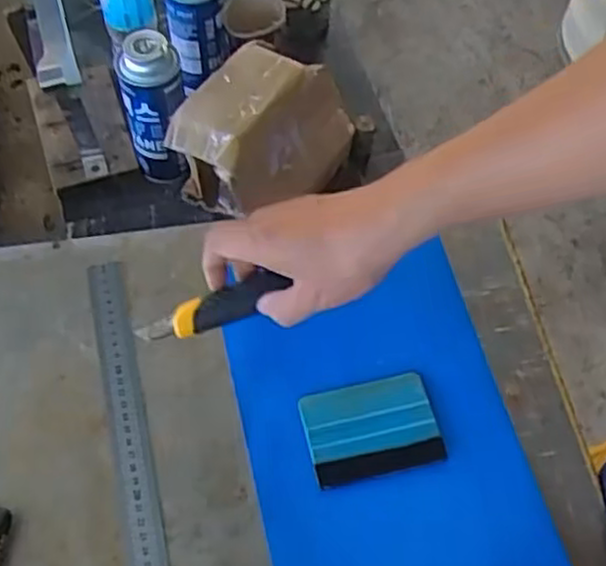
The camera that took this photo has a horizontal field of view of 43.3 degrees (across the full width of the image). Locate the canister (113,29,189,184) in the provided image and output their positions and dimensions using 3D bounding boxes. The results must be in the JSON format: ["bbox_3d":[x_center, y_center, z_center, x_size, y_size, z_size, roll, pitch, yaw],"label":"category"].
[{"bbox_3d":[-0.157,-0.182,0.824,0.068,0.174,0.063,-7,61,-7],"label":"canister"}]

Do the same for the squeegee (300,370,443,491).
[{"bbox_3d":[0.051,0.108,0.572,0.097,0.006,0.071,-12,62,-8],"label":"squeegee"}]

